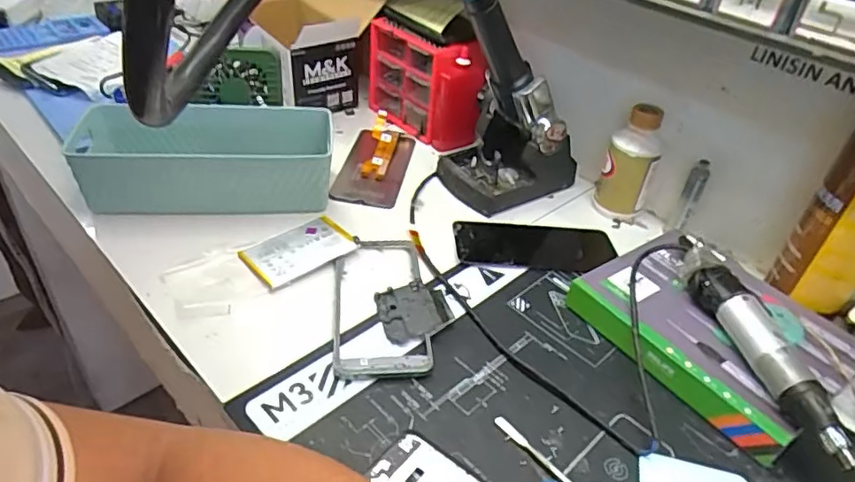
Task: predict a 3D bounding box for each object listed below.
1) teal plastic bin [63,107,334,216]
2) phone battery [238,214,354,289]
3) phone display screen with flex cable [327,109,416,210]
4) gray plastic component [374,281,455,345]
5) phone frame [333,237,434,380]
[{"bbox_3d":[-0.224,-0.082,0.592,0.233,0.077,0.109,-4,40,-12],"label":"teal plastic bin"},{"bbox_3d":[-0.118,0.008,0.539,0.094,0.007,0.058,-29,50,-35],"label":"phone battery"},{"bbox_3d":[-0.061,-0.097,0.677,0.075,0.017,0.178,8,39,3],"label":"phone display screen with flex cable"},{"bbox_3d":[-0.010,0.058,0.493,0.058,0.013,0.061,-8,41,-16],"label":"gray plastic component"},{"bbox_3d":[-0.040,0.050,0.499,0.078,0.010,0.163,-1,40,-8],"label":"phone frame"}]

